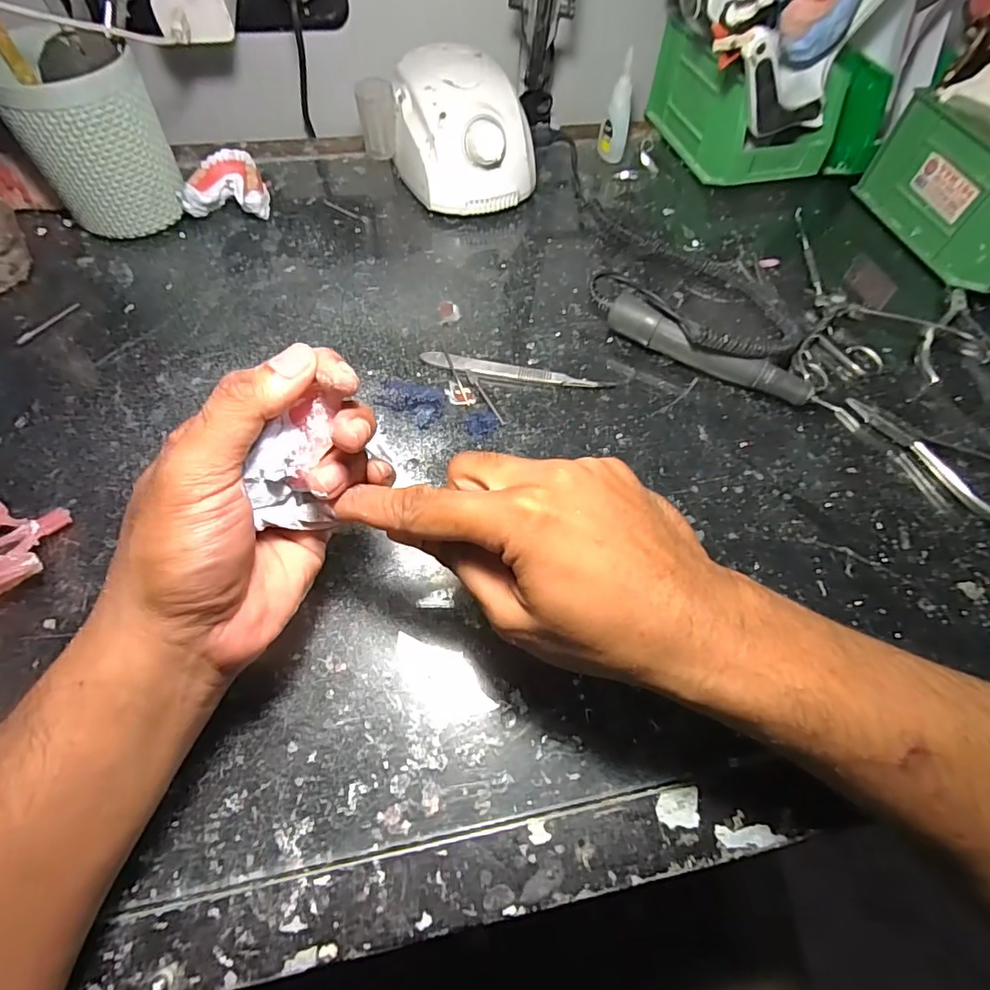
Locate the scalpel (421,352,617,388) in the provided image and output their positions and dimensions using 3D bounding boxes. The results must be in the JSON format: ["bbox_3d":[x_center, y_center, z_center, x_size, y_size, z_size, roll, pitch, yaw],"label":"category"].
[{"bbox_3d":[0.016,-0.087,0.371,0.133,0.005,0.015,9,59,2],"label":"scalpel"}]

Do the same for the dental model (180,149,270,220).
[{"bbox_3d":[-0.222,-0.254,0.438,0.062,0.035,0.051,-3,60,-5],"label":"dental model"}]

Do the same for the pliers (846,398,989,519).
[{"bbox_3d":[0.300,-0.030,0.349,0.048,0.011,0.122,-27,65,-18],"label":"pliers"}]

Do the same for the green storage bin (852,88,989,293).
[{"bbox_3d":[0.416,-0.251,0.437,0.103,0.083,0.166,-9,60,-9],"label":"green storage bin"}]

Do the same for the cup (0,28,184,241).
[{"bbox_3d":[-0.295,-0.262,0.392,0.091,0.113,0.083,1,59,-2],"label":"cup"}]

